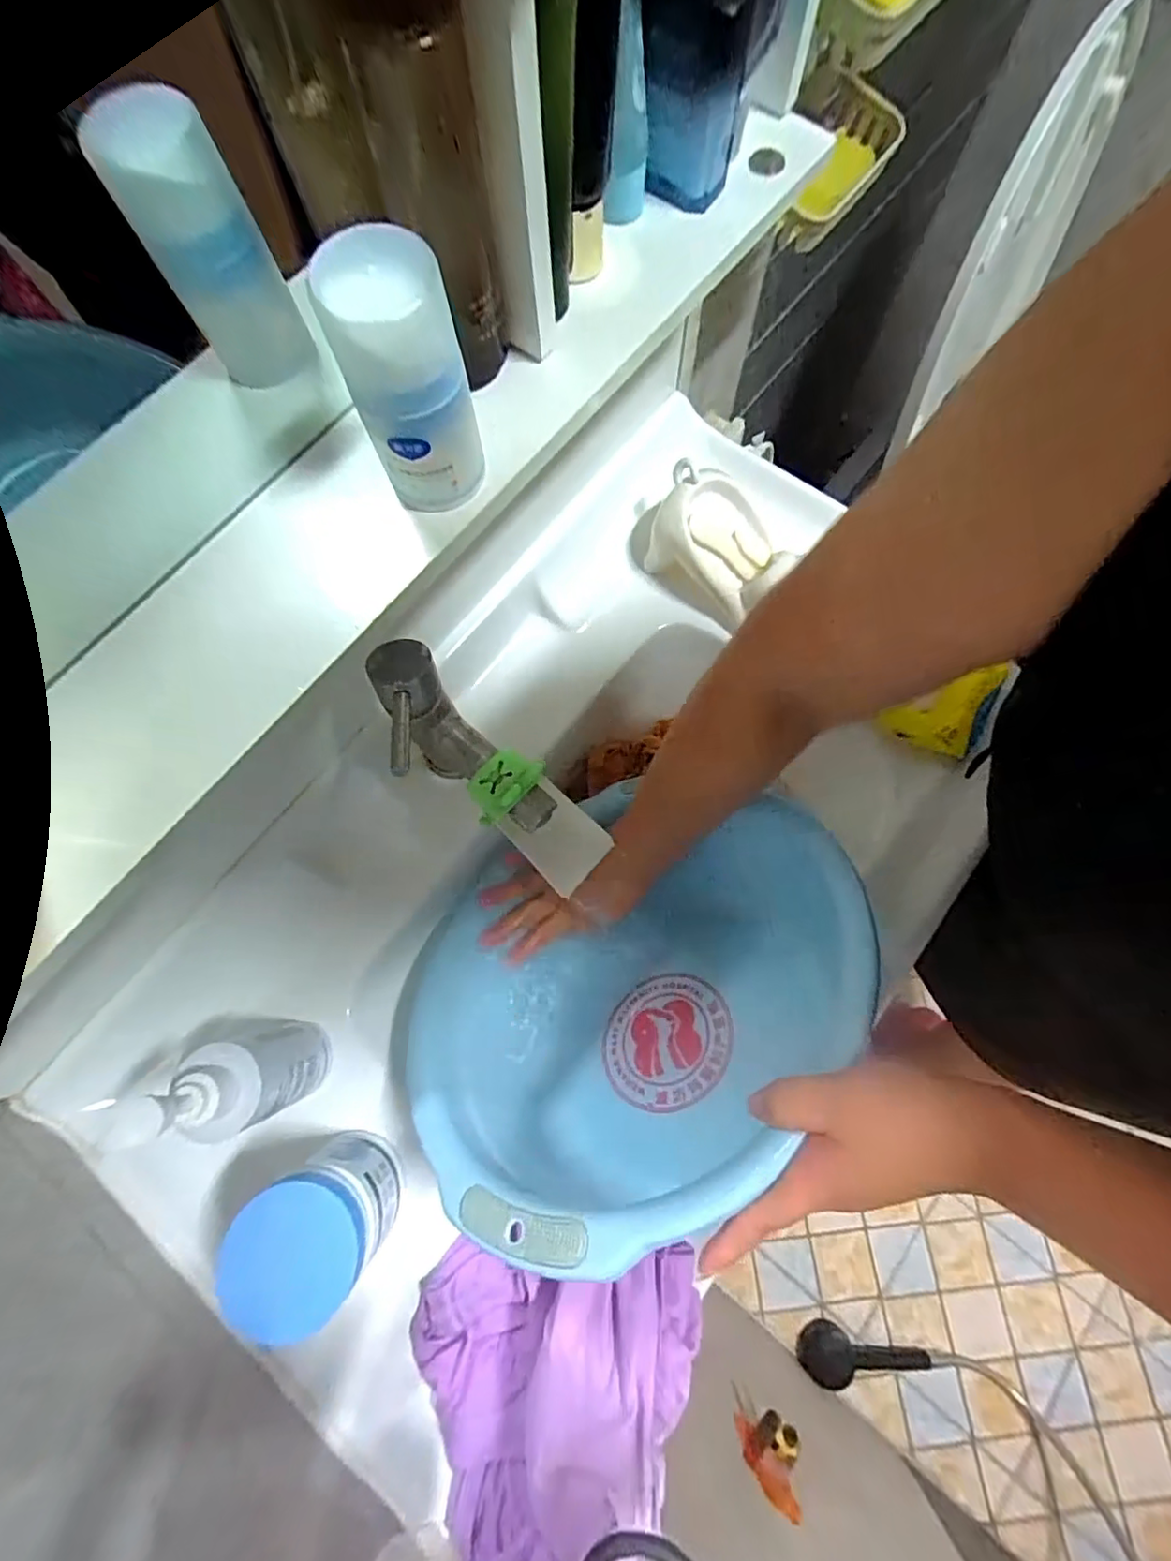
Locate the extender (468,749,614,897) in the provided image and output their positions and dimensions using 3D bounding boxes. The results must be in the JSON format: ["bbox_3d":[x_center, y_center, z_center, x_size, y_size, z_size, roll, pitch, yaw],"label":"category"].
[{"bbox_3d":[-0.029,0.031,0.429,0.060,0.123,0.042,-49,37,-11],"label":"extender"}]

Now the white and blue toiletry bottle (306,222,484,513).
[{"bbox_3d":[-0.071,-0.160,0.242,0.044,0.092,0.035,-12,75,-2],"label":"white and blue toiletry bottle"}]

